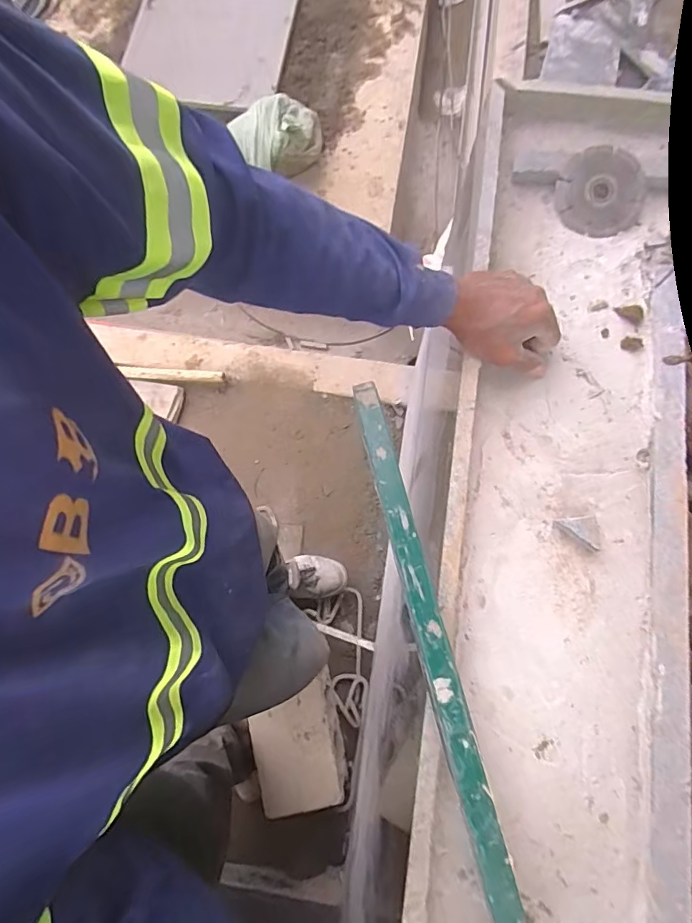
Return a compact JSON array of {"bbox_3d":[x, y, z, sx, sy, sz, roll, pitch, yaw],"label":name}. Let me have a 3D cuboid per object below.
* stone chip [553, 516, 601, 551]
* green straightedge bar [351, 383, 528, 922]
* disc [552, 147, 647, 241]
[{"bbox_3d":[0.229,0.072,0.472,0.036,0.018,0.033,-4,76,0],"label":"stone chip"},{"bbox_3d":[0.124,0.365,0.315,0.026,0.023,0.928,-13,76,-2],"label":"green straightedge bar"},{"bbox_3d":[0.298,-0.315,0.560,0.100,0.008,0.101,0,95,3],"label":"disc"}]

